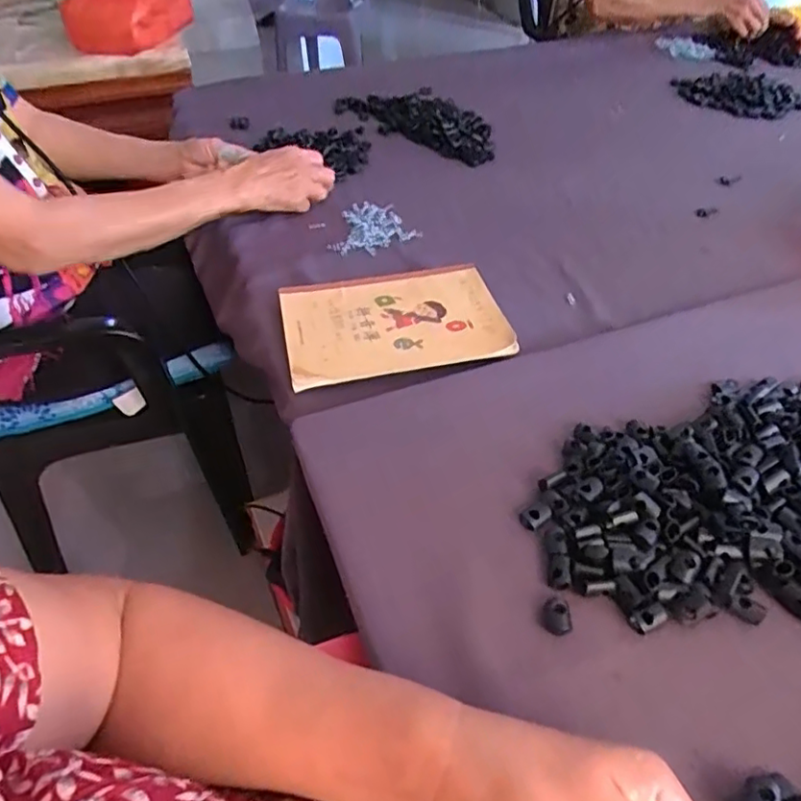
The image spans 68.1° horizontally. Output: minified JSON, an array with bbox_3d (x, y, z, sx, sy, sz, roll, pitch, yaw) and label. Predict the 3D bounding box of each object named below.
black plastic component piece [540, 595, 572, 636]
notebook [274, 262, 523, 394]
[{"bbox_3d":[0.095,0.131,0.361,0.017,0.012,0.022,3,46,3],"label":"black plastic component piece"},{"bbox_3d":[-0.009,-0.083,0.579,0.203,0.015,0.155,-9,45,-8],"label":"notebook"}]

